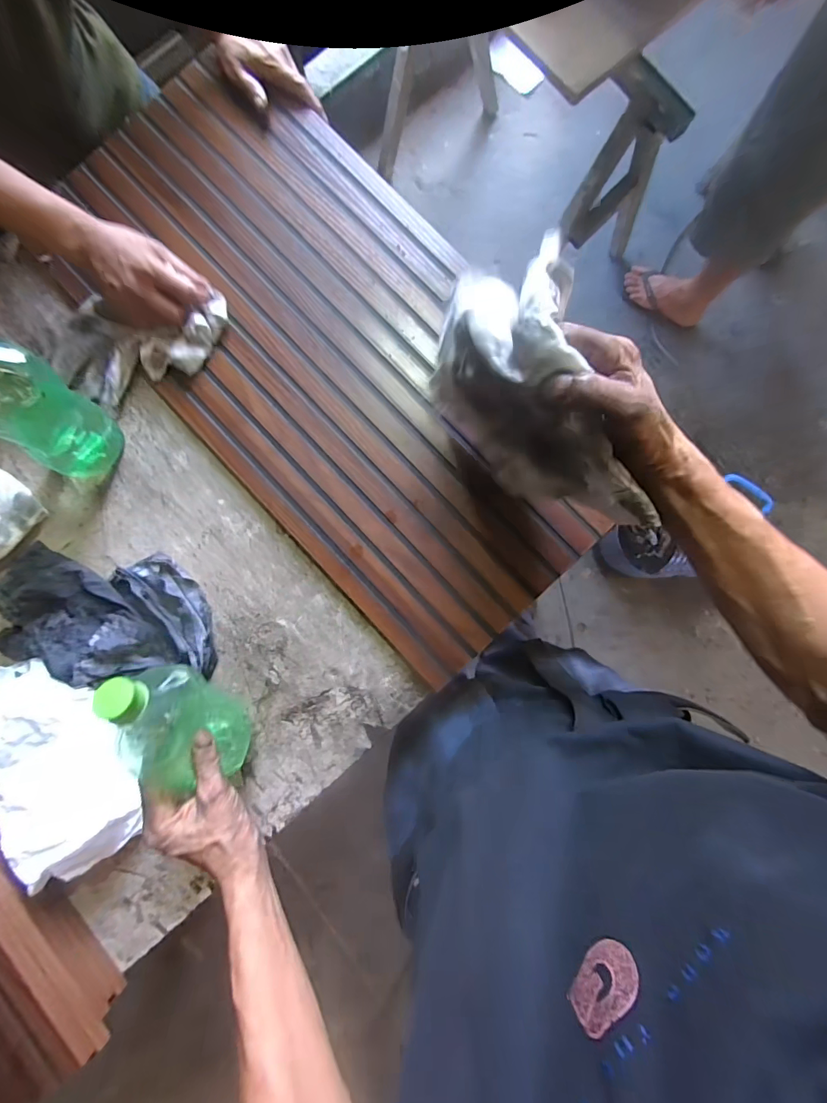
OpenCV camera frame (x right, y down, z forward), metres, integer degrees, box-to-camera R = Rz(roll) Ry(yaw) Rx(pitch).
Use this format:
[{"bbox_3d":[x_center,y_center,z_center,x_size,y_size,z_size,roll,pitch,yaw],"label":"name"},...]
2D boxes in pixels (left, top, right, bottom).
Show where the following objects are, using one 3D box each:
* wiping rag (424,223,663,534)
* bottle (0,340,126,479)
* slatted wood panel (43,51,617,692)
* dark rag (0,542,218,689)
[{"bbox_3d":[0.112,-0.125,0.384,0.079,0.216,0.243,-41,88,0],"label":"wiping rag"},{"bbox_3d":[-0.382,-0.138,0.425,0.084,0.193,0.079,-20,88,1],"label":"bottle"},{"bbox_3d":[-0.096,-0.229,0.507,0.362,0.017,0.730,-42,88,0],"label":"slatted wood panel"},{"bbox_3d":[-0.356,0.076,0.496,0.252,0.027,0.144,5,89,2],"label":"dark rag"}]

